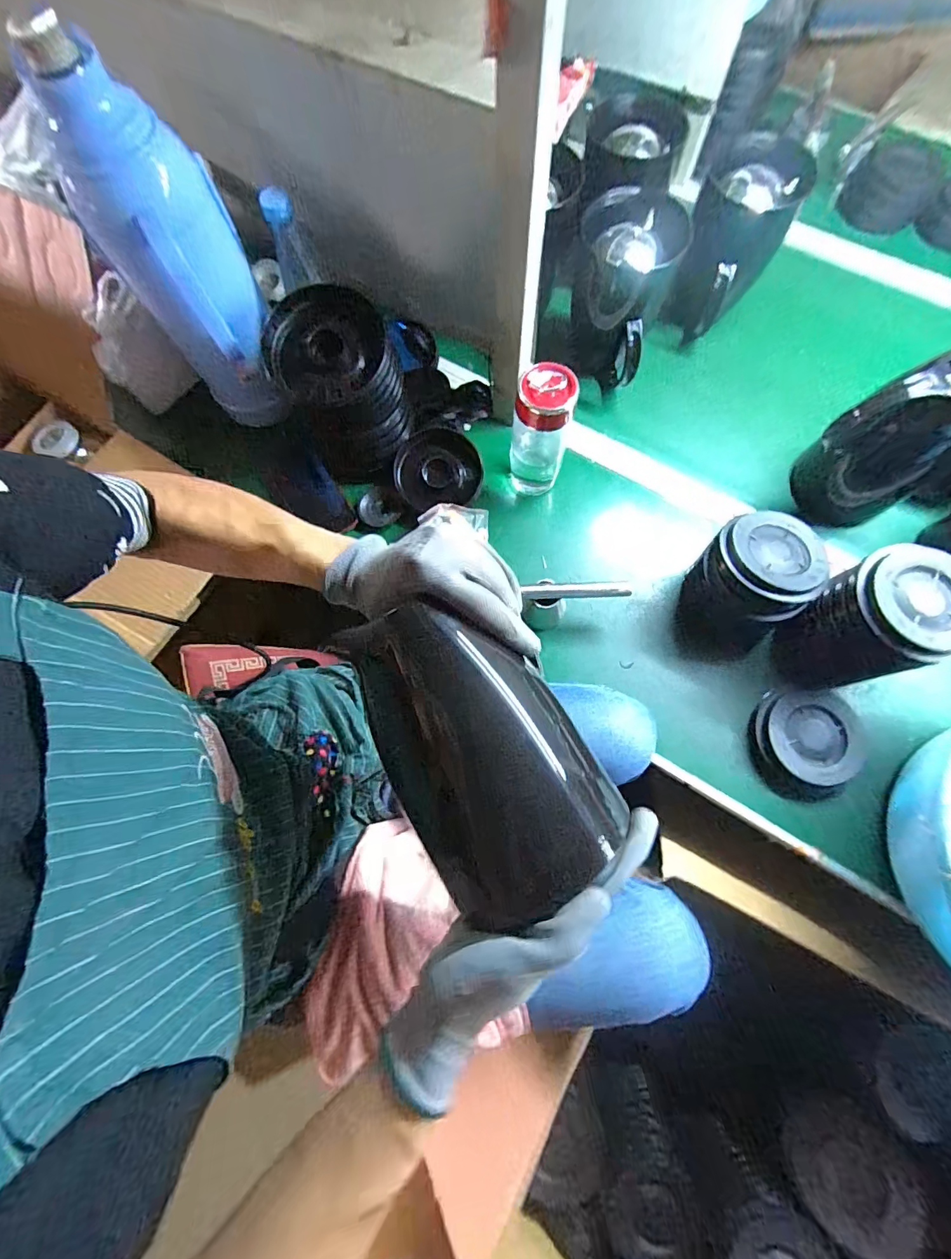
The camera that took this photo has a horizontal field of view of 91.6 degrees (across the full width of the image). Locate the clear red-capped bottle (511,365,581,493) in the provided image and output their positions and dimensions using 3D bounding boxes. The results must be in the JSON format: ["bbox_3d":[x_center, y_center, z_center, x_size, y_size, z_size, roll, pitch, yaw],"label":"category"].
[{"bbox_3d":[0.078,-0.234,0.579,0.064,0.178,0.056,10,74,4],"label":"clear red-capped bottle"}]

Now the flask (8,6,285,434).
[{"bbox_3d":[-0.304,-0.363,0.517,0.130,0.345,0.124,-28,75,-7],"label":"flask"}]

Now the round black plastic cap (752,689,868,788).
[{"bbox_3d":[0.391,0.125,0.543,0.101,0.034,0.102,0,74,1],"label":"round black plastic cap"}]

